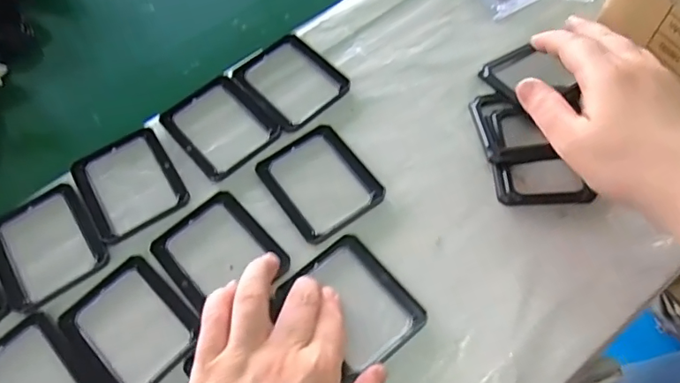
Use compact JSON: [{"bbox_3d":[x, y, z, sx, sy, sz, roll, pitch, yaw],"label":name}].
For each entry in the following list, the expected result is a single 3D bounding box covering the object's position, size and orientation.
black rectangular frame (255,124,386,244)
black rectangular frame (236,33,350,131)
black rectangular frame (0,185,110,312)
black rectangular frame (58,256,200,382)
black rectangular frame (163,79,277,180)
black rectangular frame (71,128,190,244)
[{"bbox_3d":[-0.015,-0.009,0.377,0.068,0.004,0.082,-33,63,-13],"label":"black rectangular frame"},{"bbox_3d":[-0.040,-0.092,0.421,0.069,0.004,0.085,-38,64,-15],"label":"black rectangular frame"},{"bbox_3d":[-0.206,0.036,0.362,0.069,0.004,0.082,-34,63,-13],"label":"black rectangular frame"},{"bbox_3d":[-0.135,0.087,0.335,0.079,0.006,0.067,39,71,23],"label":"black rectangular frame"},{"bbox_3d":[-0.095,-0.053,0.406,0.066,0.004,0.082,-39,65,-16],"label":"black rectangular frame"},{"bbox_3d":[-0.155,-0.007,0.382,0.066,0.004,0.080,-30,63,-12],"label":"black rectangular frame"}]

